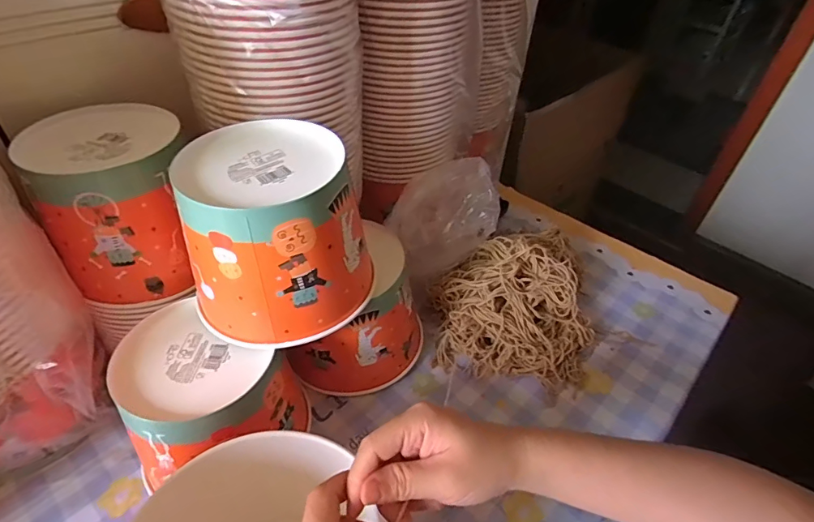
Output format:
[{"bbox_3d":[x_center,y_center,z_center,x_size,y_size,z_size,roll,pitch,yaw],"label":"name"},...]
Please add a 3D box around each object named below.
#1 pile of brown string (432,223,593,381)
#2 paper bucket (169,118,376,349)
[{"bbox_3d":[0.127,0.060,0.542,0.183,0.097,0.151,0,43,-4],"label":"pile of brown string"},{"bbox_3d":[-0.105,-0.026,0.391,0.146,0.132,0.139,-3,44,-7],"label":"paper bucket"}]

